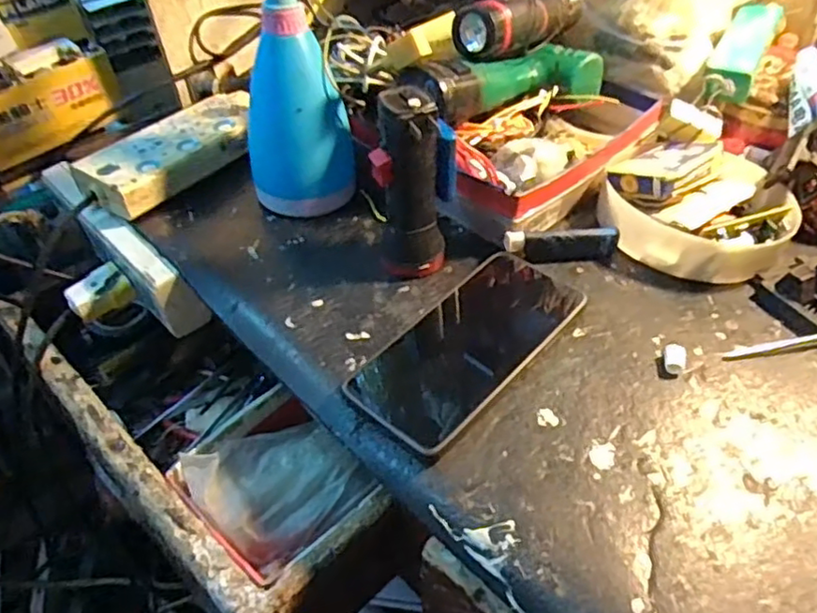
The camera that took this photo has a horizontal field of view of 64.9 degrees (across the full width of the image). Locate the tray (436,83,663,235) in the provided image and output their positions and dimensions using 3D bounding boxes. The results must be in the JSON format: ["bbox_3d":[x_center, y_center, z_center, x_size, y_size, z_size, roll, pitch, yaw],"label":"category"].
[{"bbox_3d":[0.117,-0.130,0.516,0.100,0.061,0.214,33,56,29],"label":"tray"}]

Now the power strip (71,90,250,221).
[{"bbox_3d":[-0.196,-0.136,0.556,0.073,0.030,0.167,27,53,26],"label":"power strip"}]

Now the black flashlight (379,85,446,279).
[{"bbox_3d":[0.003,-0.078,0.428,0.039,0.122,0.041,1,46,3],"label":"black flashlight"}]

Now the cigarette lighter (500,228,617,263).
[{"bbox_3d":[0.110,-0.044,0.458,0.081,0.018,0.017,-4,46,-1],"label":"cigarette lighter"}]

